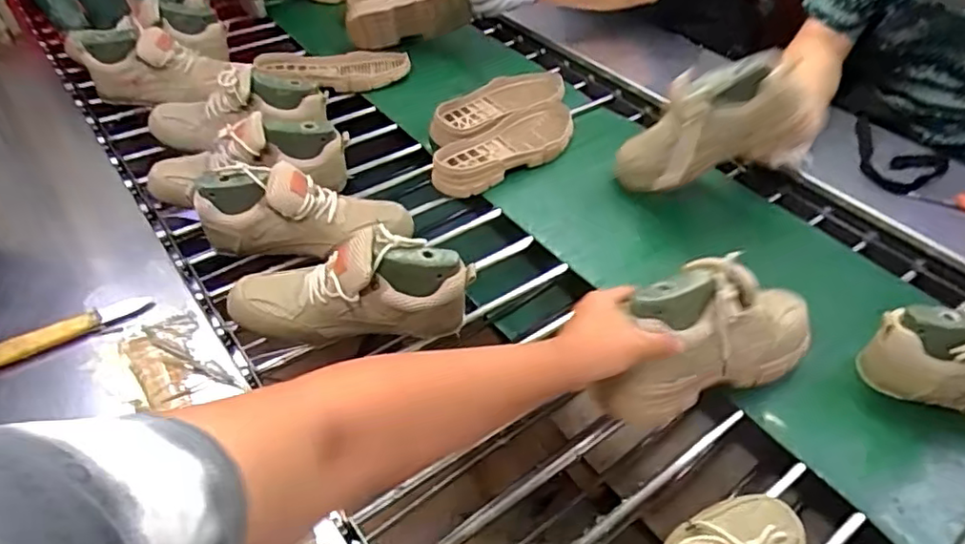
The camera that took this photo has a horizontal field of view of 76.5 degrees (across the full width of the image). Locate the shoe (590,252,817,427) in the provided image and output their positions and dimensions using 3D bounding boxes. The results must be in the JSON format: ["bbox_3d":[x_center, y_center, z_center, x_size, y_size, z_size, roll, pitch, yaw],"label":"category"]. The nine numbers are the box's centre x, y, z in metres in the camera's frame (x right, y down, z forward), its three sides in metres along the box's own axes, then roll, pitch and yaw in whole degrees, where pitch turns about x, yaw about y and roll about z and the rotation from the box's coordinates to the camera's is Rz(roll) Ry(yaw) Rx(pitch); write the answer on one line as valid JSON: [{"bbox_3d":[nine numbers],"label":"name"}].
[{"bbox_3d":[0.240,0.058,0.630,0.271,0.135,0.089,-19,47,-17],"label":"shoe"}]

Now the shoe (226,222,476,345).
[{"bbox_3d":[-0.150,0.016,0.689,0.268,0.104,0.090,-5,45,-3],"label":"shoe"}]

